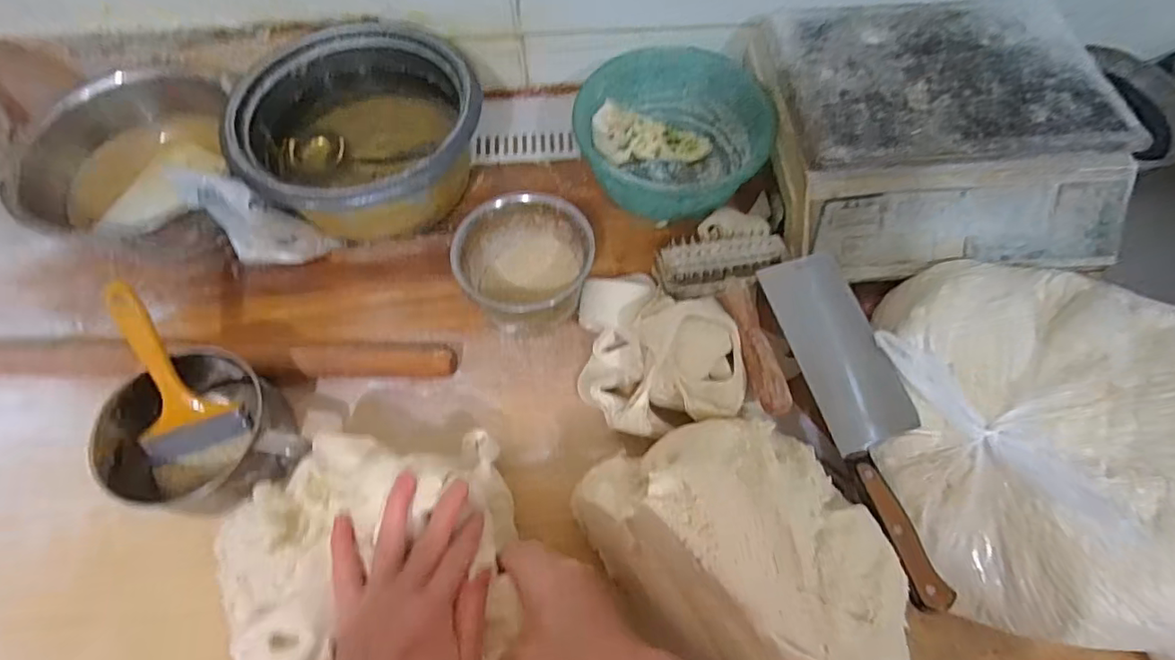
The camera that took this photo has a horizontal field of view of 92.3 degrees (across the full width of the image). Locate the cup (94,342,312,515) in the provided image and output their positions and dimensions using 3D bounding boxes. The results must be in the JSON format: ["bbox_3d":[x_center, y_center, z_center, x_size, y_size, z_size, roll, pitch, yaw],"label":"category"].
[{"bbox_3d":[-0.324,0.094,0.496,0.173,0.079,0.127,10,65,5],"label":"cup"}]

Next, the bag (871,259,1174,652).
[{"bbox_3d":[0.378,0.081,0.443,0.258,0.111,0.322,2,64,1],"label":"bag"}]

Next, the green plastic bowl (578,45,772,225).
[{"bbox_3d":[0.093,-0.219,0.636,0.199,0.081,0.184,0,64,0],"label":"green plastic bowl"}]

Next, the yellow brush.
[{"bbox_3d":[-0.352,0.048,0.493,0.076,0.182,0.014,-15,18,-31],"label":"yellow brush"}]

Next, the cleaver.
[{"bbox_3d":[0.236,0.069,0.479,0.072,0.029,0.291,-15,65,-7],"label":"cleaver"}]

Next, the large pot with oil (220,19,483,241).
[{"bbox_3d":[-0.239,-0.212,0.610,0.248,0.094,0.251,0,64,0],"label":"large pot with oil"}]

